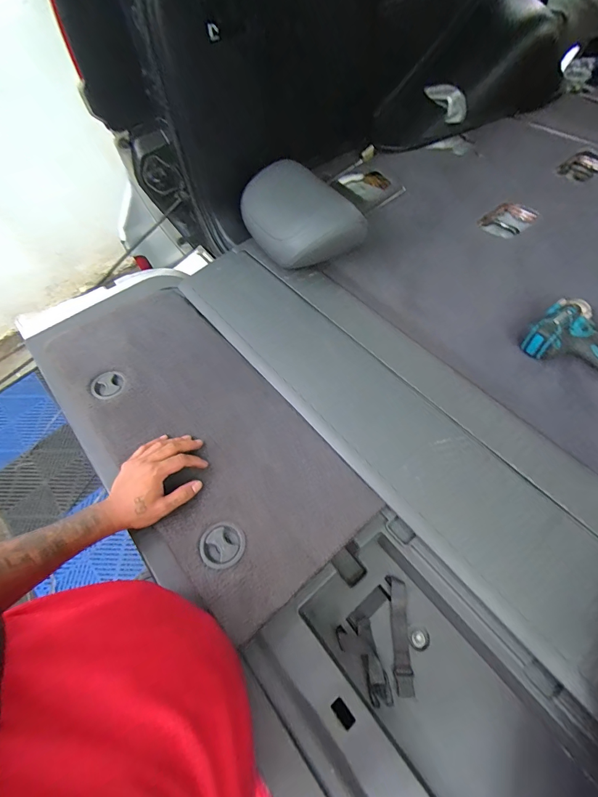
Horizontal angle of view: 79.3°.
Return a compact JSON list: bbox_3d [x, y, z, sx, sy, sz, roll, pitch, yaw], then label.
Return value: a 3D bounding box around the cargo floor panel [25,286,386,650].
[{"bbox_3d":[-0.173,0.031,0.579,0.276,0.035,0.600,-39,66,-18],"label":"cargo floor panel"}]

